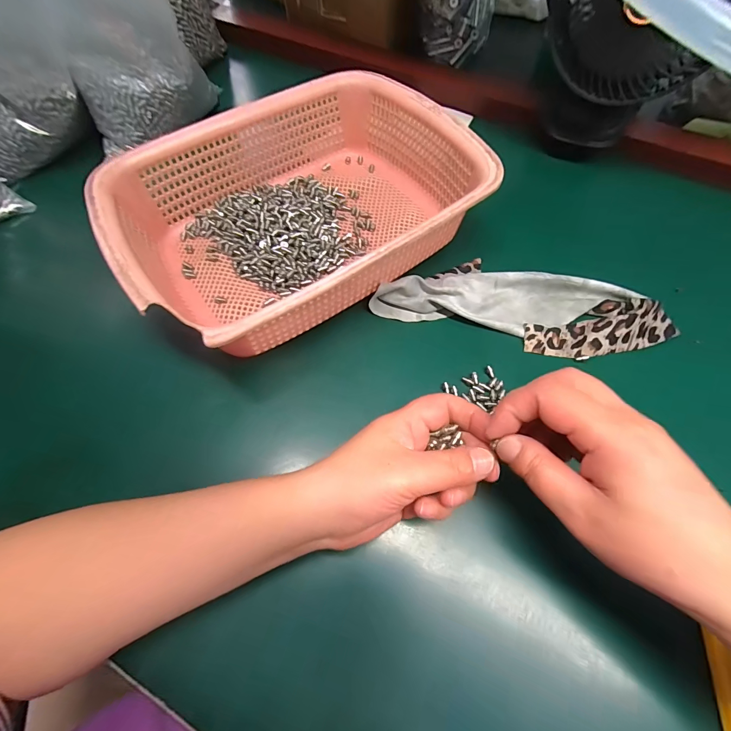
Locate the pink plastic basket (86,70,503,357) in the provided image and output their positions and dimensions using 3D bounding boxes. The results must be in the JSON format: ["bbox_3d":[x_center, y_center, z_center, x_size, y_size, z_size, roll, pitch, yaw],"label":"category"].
[{"bbox_3d":[-0.057,-0.137,0.321,0.294,0.072,0.216,-33,68,-14],"label":"pink plastic basket"}]

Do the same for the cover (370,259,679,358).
[{"bbox_3d":[0.134,-0.053,0.316,0.239,0.026,0.073,14,65,7],"label":"cover"}]

